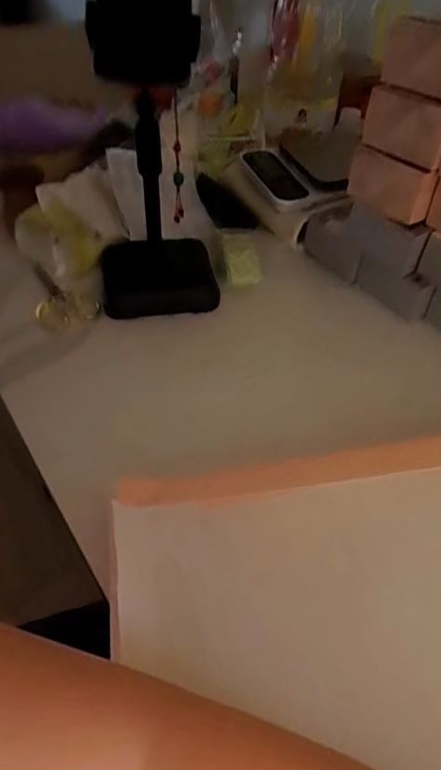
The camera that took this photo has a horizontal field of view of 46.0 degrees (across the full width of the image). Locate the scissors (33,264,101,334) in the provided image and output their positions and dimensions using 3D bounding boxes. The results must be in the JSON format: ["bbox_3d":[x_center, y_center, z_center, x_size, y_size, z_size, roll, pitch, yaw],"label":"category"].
[{"bbox_3d":[-0.185,-0.107,0.589,0.063,0.013,0.139,-19,49,-21],"label":"scissors"}]

